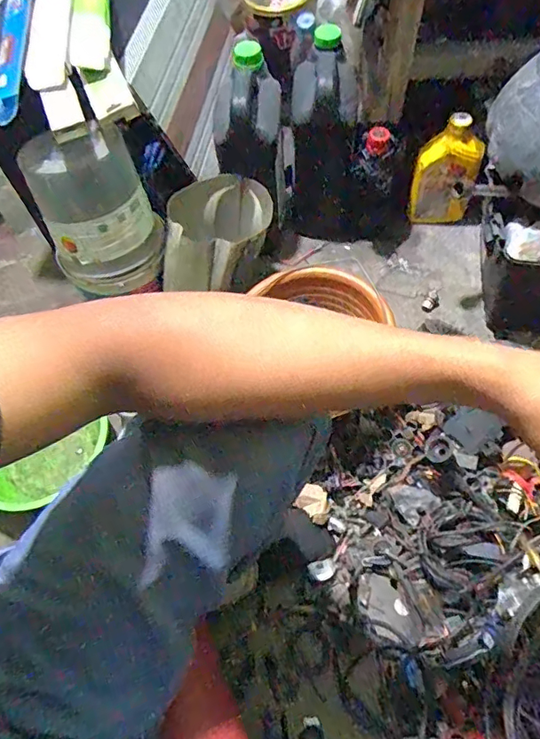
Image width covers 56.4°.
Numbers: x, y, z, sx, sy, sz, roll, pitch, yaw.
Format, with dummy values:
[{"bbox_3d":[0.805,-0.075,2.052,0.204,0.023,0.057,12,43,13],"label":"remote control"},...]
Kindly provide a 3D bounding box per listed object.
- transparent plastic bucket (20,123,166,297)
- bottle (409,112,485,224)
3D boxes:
[{"bbox_3d":[-0.255,-0.228,0.742,0.162,0.194,0.132,-23,63,-9],"label":"transparent plastic bucket"},{"bbox_3d":[0.339,-0.380,0.978,0.115,0.197,0.058,2,62,5],"label":"bottle"}]

